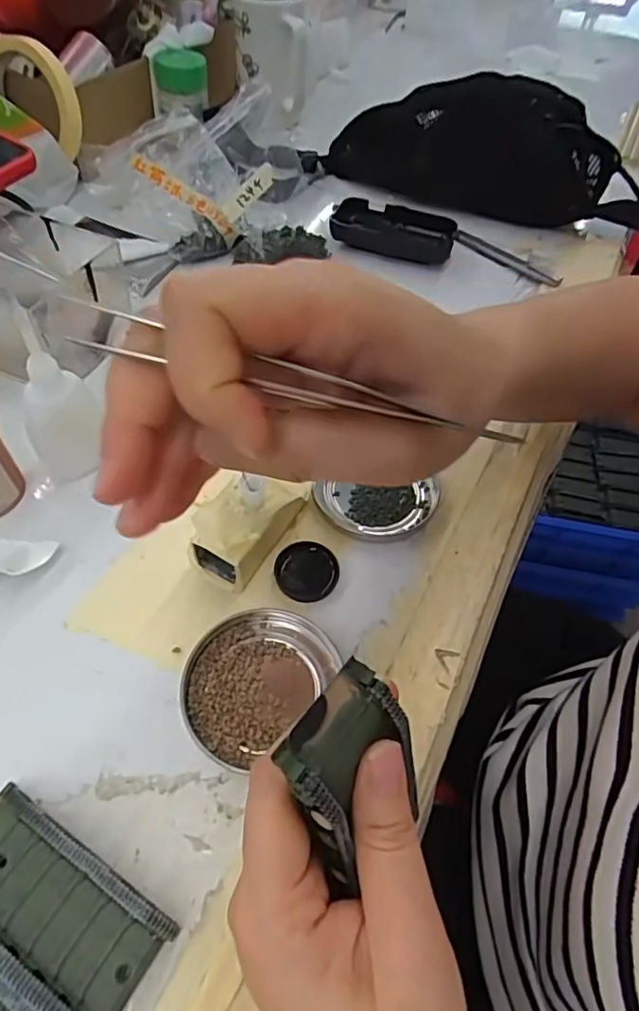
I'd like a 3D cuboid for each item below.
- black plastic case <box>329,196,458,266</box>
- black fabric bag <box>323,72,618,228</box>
[{"bbox_3d":[0.067,-0.252,0.521,0.109,0.025,0.046,10,55,2],"label":"black plastic case"},{"bbox_3d":[0.146,-0.357,0.558,0.266,0.093,0.066,14,56,5],"label":"black fabric bag"}]

